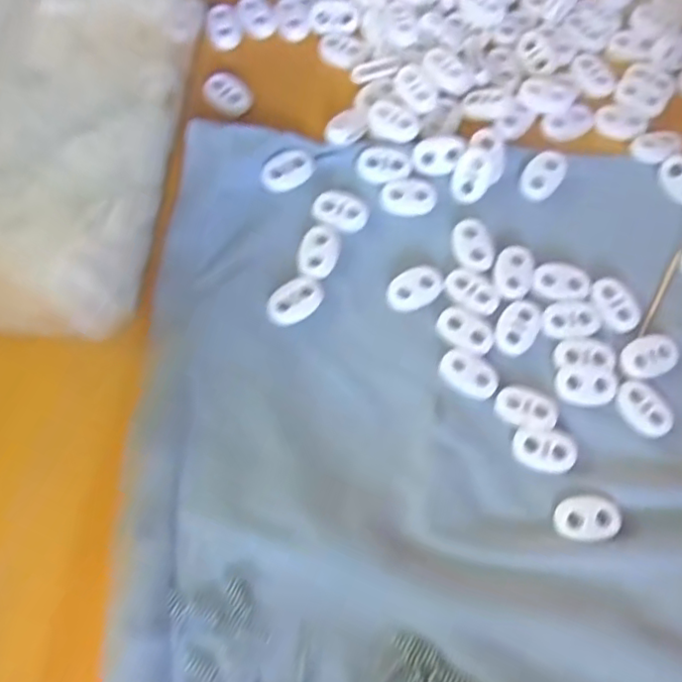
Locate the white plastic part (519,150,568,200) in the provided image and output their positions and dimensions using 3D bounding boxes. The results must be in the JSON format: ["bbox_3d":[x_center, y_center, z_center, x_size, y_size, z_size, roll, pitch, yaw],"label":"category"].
[{"bbox_3d":[0.085,-0.070,0.256,0.015,0.004,0.023,39,76,10],"label":"white plastic part"}]

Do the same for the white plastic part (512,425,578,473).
[{"bbox_3d":[0.074,0.039,0.222,0.022,0.004,0.014,11,73,1],"label":"white plastic part"}]

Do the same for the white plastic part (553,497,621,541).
[{"bbox_3d":[0.086,0.061,0.214,0.022,0.004,0.014,3,73,-1],"label":"white plastic part"}]

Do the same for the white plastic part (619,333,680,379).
[{"bbox_3d":[0.117,0.005,0.232,0.022,0.004,0.016,-26,75,-10],"label":"white plastic part"}]

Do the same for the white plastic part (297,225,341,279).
[{"bbox_3d":[-0.009,-0.036,0.245,0.016,0.004,0.022,16,73,3],"label":"white plastic part"}]

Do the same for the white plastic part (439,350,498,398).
[{"bbox_3d":[0.048,0.012,0.229,0.022,0.004,0.014,32,75,8],"label":"white plastic part"}]

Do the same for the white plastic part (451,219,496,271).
[{"bbox_3d":[0.052,-0.039,0.246,0.014,0.004,0.023,-15,74,-6],"label":"white plastic part"}]

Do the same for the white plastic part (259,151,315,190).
[{"bbox_3d":[-0.022,-0.072,0.255,0.023,0.004,0.013,-27,76,-10],"label":"white plastic part"}]

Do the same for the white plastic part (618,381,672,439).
[{"bbox_3d":[0.112,0.025,0.227,0.014,0.004,0.022,-39,78,-12],"label":"white plastic part"}]

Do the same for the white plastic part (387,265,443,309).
[{"bbox_3d":[0.029,-0.021,0.241,0.023,0.004,0.015,-28,76,-10],"label":"white plastic part"}]

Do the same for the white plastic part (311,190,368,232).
[{"bbox_3d":[0.000,-0.053,0.251,0.023,0.004,0.016,21,73,5],"label":"white plastic part"}]

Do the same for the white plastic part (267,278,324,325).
[{"bbox_3d":[-0.018,-0.016,0.239,0.023,0.004,0.015,-23,75,-9],"label":"white plastic part"}]

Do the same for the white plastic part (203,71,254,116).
[{"bbox_3d":[-0.050,-0.109,0.270,0.024,0.004,0.016,36,75,9],"label":"white plastic part"}]

